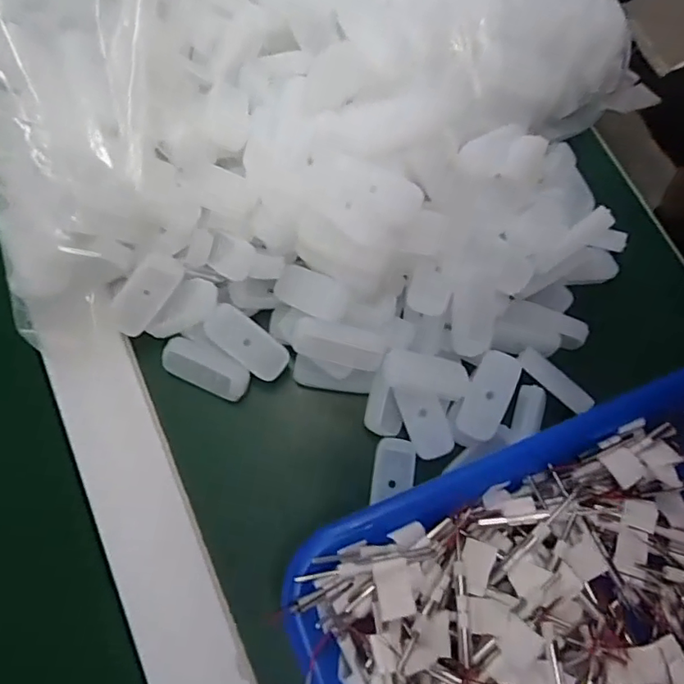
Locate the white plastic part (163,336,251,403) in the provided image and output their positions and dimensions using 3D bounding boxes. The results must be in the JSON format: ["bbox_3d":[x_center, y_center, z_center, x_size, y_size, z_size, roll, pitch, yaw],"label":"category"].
[{"bbox_3d":[-0.065,0.013,0.262,0.041,0.014,0.018,23,74,5],"label":"white plastic part"}]

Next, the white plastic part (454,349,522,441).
[{"bbox_3d":[0.071,0.025,0.261,0.020,0.005,0.043,25,74,6],"label":"white plastic part"}]

